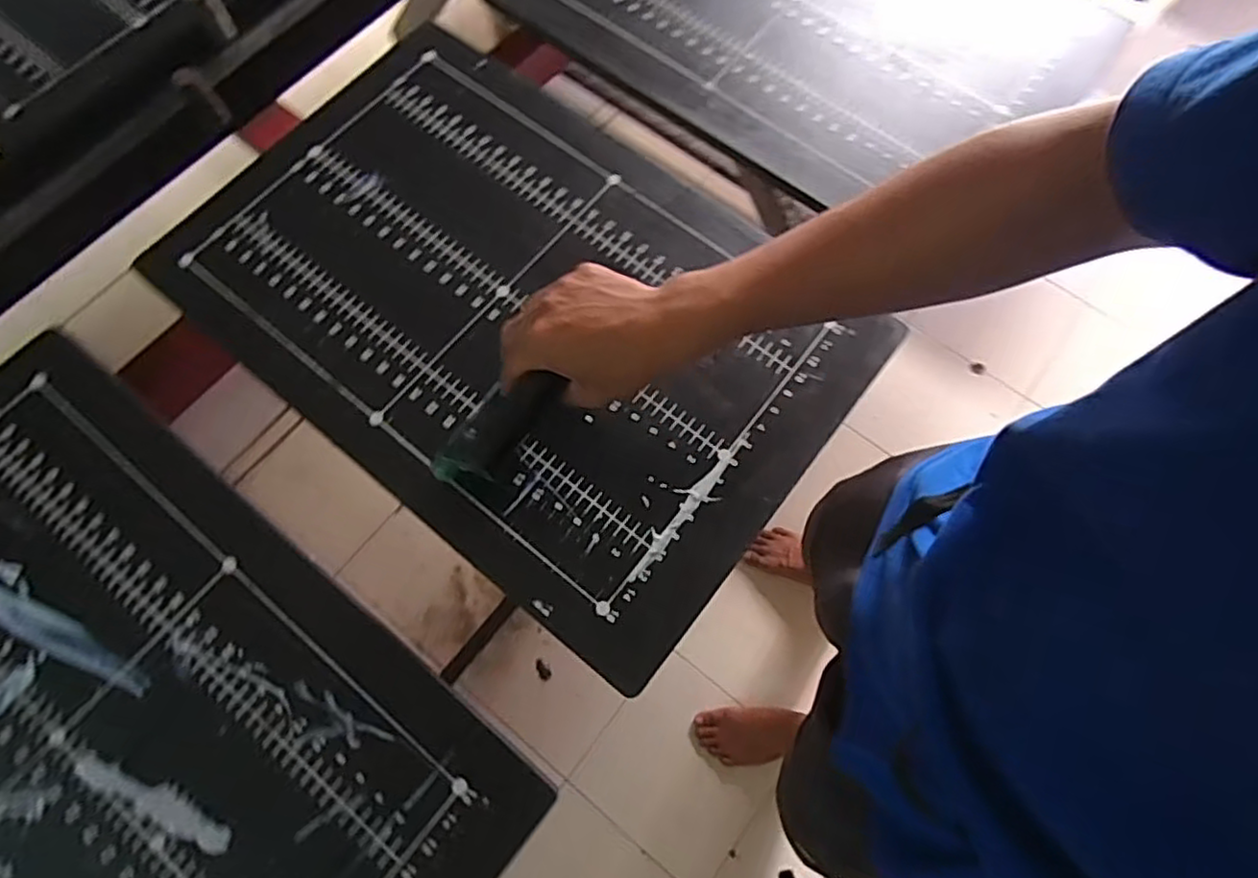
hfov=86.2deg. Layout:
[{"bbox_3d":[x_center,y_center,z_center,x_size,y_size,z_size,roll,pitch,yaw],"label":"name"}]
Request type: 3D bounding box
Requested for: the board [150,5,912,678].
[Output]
[{"bbox_3d":[-0.105,-0.132,0.607,0.590,0.009,0.399,36,73,12],"label":"board"}]

